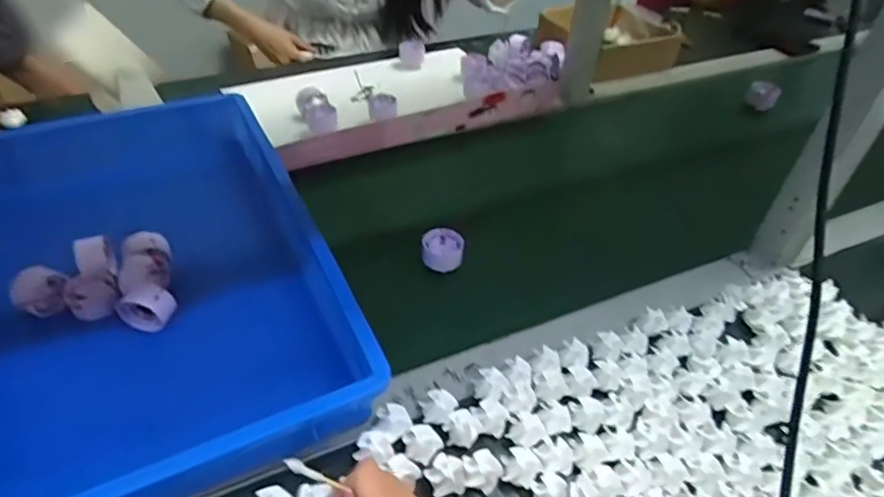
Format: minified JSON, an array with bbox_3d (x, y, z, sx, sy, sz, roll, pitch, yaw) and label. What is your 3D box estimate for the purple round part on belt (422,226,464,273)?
[{"bbox_3d":[0.001,0.001,0.663,0.048,0.031,0.044,2,43,-2],"label":"purple round part on belt"}]

